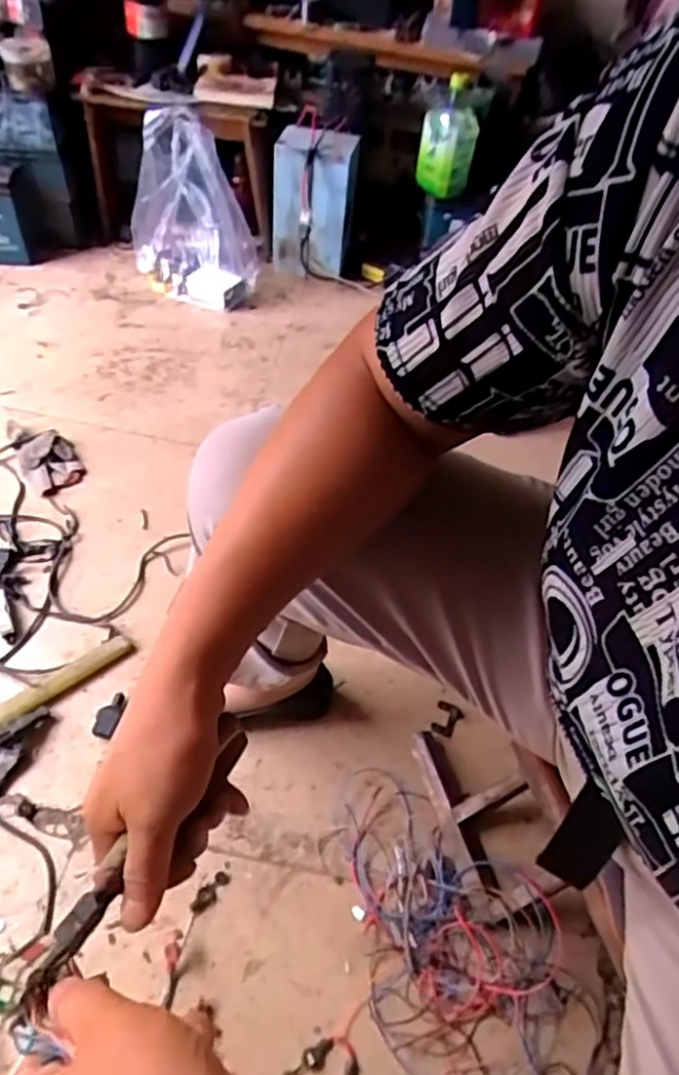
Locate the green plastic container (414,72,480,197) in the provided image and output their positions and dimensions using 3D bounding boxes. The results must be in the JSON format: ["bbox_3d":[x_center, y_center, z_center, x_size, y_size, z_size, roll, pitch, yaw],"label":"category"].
[{"bbox_3d":[0.222,-0.813,1.350,0.110,0.189,0.105,9,51,1],"label":"green plastic container"}]

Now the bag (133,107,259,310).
[{"bbox_3d":[-0.306,-0.678,1.361,0.265,0.321,0.191,13,51,4],"label":"bag"}]

